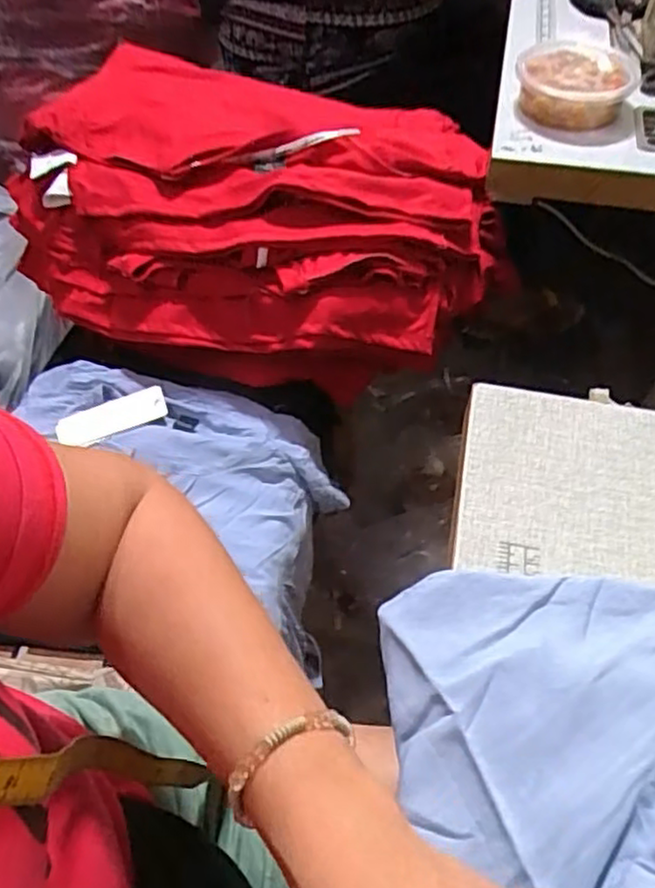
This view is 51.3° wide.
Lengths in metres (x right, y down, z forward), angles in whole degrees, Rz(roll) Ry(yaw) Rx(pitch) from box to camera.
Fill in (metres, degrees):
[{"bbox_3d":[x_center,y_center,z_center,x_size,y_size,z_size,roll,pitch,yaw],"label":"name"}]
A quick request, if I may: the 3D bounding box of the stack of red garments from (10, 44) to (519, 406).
[{"bbox_3d":[-0.079,-0.259,0.812,0.558,0.198,0.346,7,53,5],"label":"stack of red garments"}]

